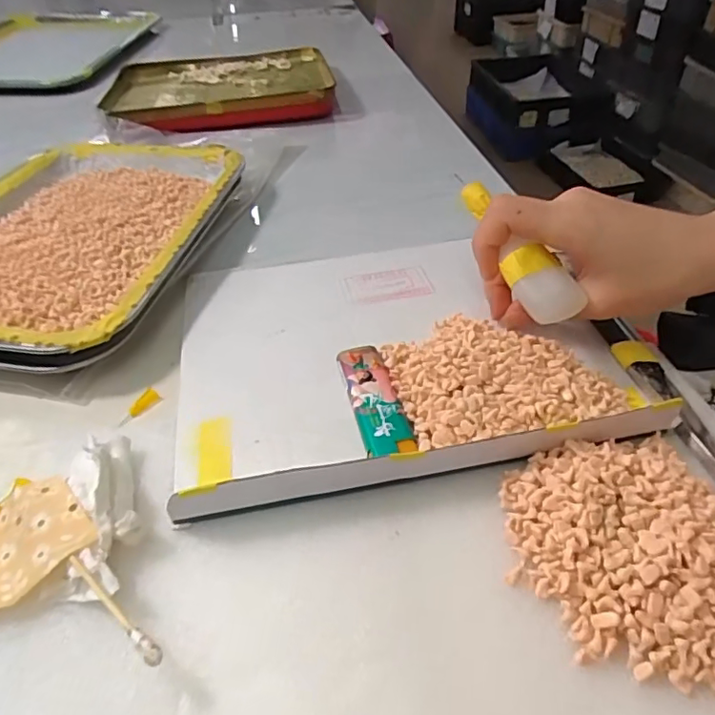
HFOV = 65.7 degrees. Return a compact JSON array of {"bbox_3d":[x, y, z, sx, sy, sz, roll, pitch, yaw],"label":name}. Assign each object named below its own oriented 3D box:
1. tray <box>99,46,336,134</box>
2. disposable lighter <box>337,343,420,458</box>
[{"bbox_3d":[-0.158,-0.308,0.632,0.242,0.026,0.195,-7,43,-7],"label":"tray"},{"bbox_3d":[0.009,0.023,0.279,0.024,0.013,0.072,-10,44,-10],"label":"disposable lighter"}]

